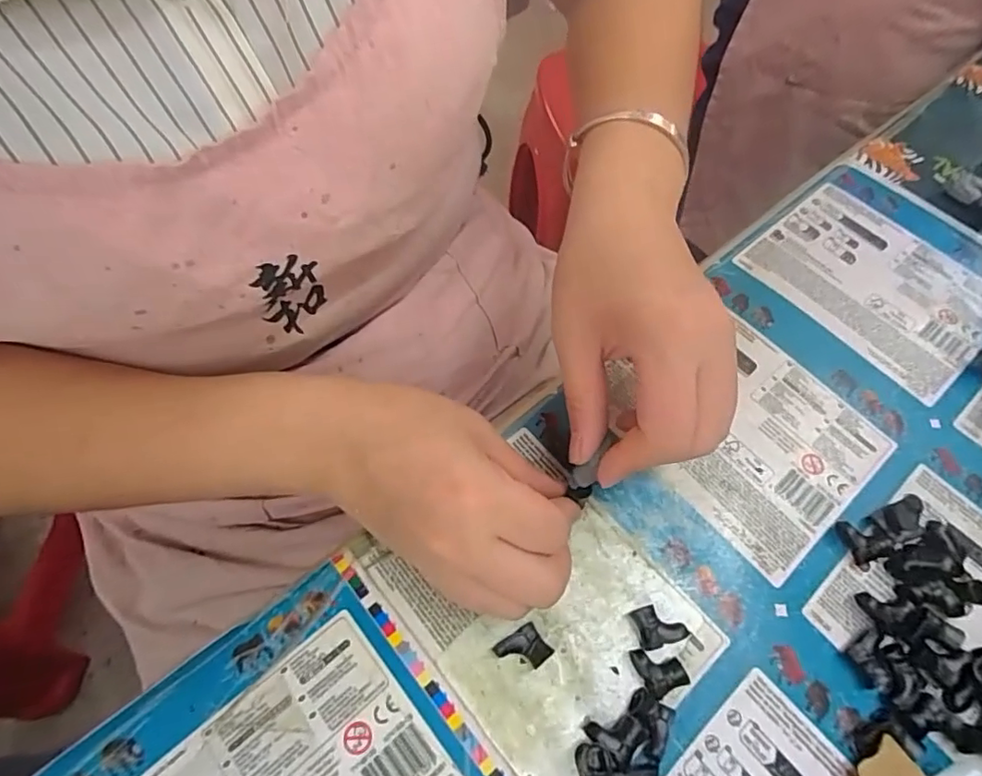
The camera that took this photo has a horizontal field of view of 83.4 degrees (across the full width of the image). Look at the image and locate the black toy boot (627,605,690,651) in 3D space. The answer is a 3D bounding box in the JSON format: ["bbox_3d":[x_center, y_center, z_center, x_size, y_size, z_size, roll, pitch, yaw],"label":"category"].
[{"bbox_3d":[0.072,0.102,0.237,0.020,0.010,0.017,-14,63,-8],"label":"black toy boot"}]

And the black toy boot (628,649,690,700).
[{"bbox_3d":[0.070,0.117,0.229,0.017,0.010,0.019,-17,64,-10],"label":"black toy boot"}]

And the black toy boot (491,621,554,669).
[{"bbox_3d":[0.013,0.111,0.232,0.020,0.006,0.016,-32,67,-16],"label":"black toy boot"}]

